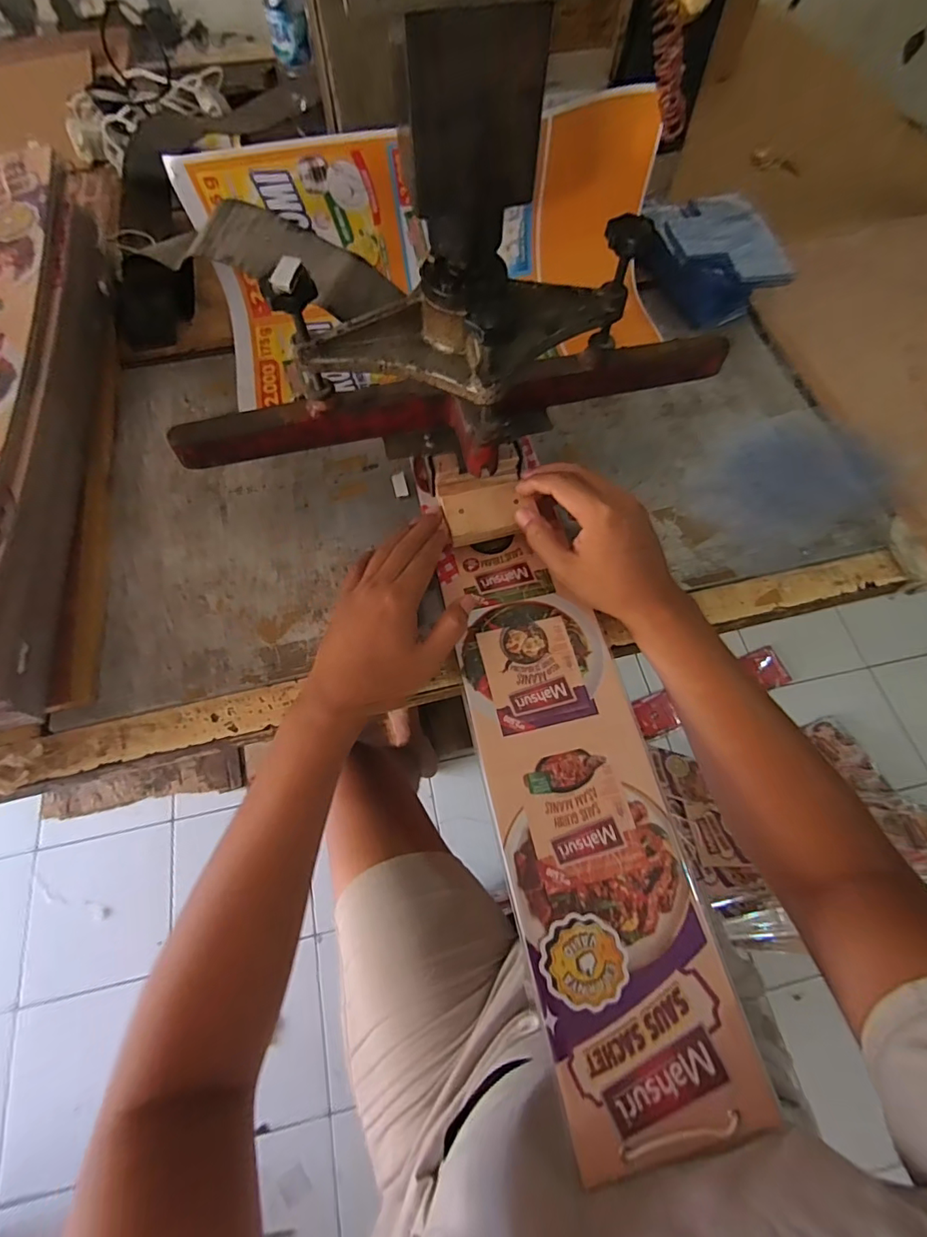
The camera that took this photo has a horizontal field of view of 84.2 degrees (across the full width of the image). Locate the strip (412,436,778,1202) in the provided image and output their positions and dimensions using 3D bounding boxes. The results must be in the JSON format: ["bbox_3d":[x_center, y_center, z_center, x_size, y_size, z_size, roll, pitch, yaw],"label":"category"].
[{"bbox_3d":[0.071,0.081,0.399,0.124,0.009,0.505,-12,66,-6],"label":"strip"}]

